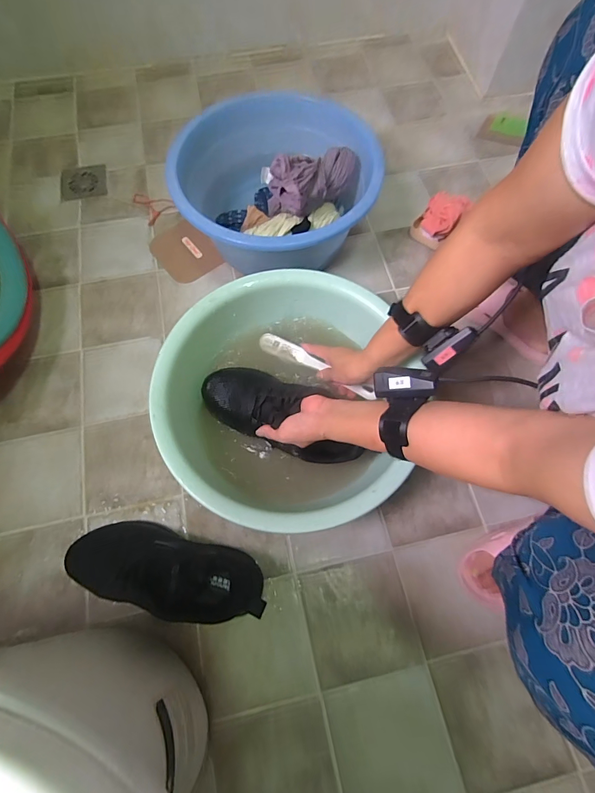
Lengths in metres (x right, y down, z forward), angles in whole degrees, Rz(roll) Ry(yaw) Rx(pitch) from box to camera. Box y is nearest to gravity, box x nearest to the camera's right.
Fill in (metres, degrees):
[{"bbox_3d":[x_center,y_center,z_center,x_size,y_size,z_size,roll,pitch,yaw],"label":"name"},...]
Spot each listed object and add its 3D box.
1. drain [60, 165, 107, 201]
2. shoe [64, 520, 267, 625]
[{"bbox_3d":[-0.488,-0.487,0.853,0.106,0.013,0.107,-12,70,-5],"label":"drain"},{"bbox_3d":[-0.184,0.242,0.526,0.277,0.087,0.101,9,69,3],"label":"shoe"}]

